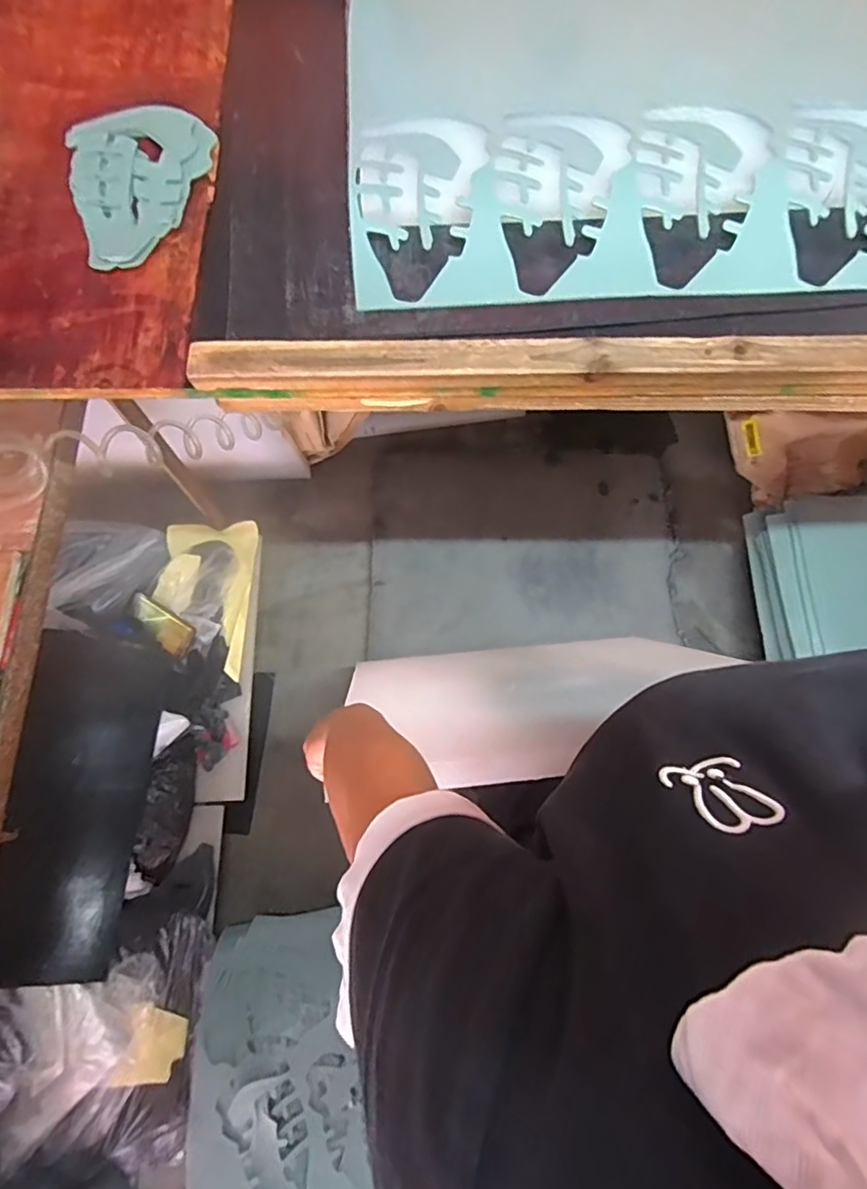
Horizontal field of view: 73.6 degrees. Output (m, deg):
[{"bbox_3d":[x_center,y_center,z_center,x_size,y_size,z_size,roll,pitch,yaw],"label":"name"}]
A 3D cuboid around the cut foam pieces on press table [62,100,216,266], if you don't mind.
[{"bbox_3d":[-0.273,-0.392,0.553,0.134,0.015,0.174,-16,74,-3],"label":"cut foam pieces on press table"}]

